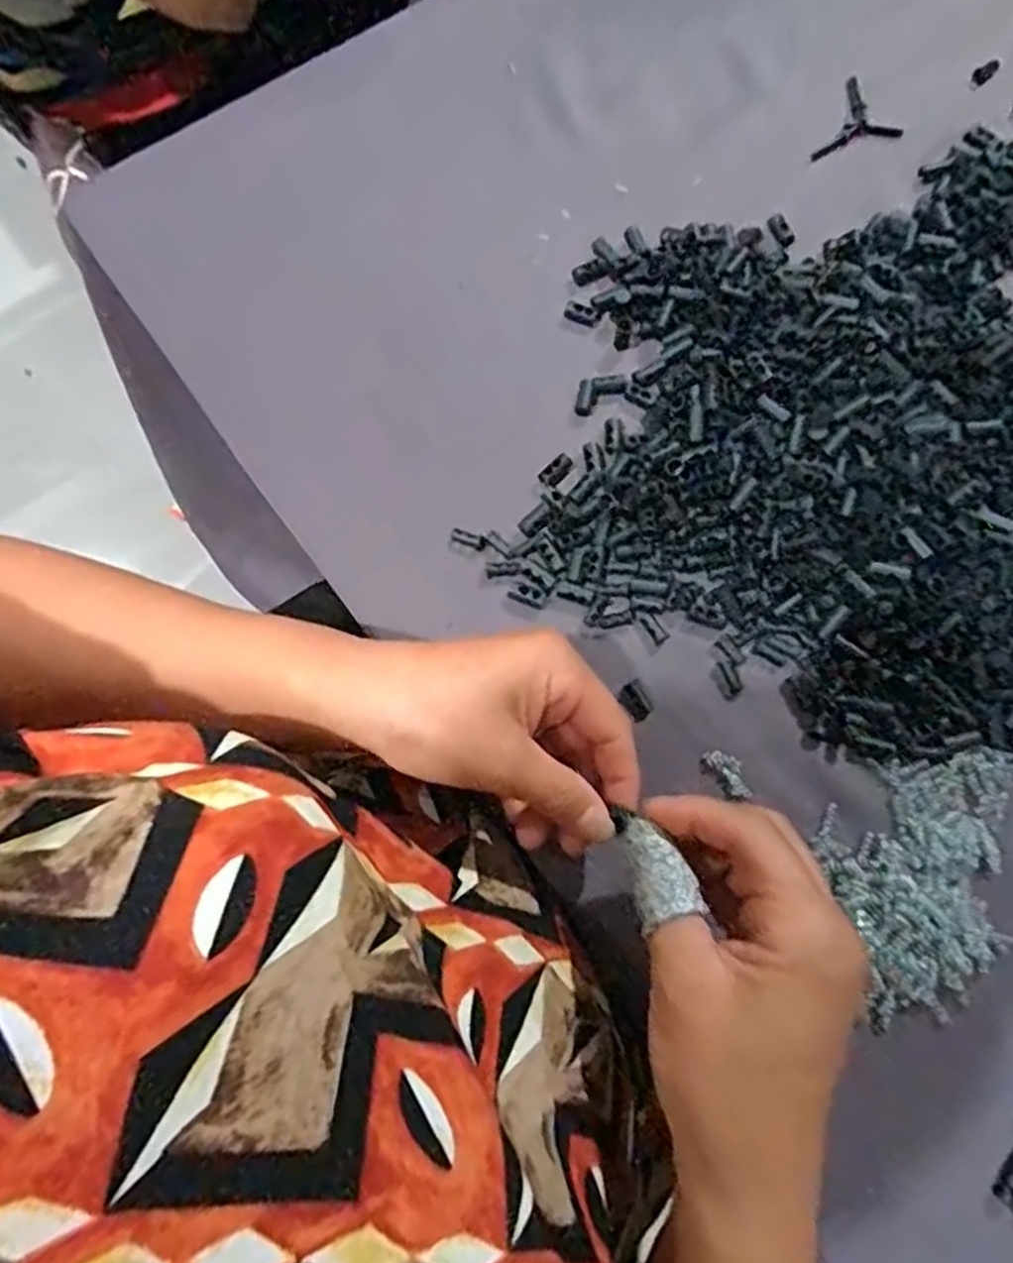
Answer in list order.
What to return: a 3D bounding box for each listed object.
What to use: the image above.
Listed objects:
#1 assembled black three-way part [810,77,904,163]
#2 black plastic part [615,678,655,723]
[{"bbox_3d":[0.216,-0.305,0.434,0.043,0.008,0.062,30,75,11],"label":"assembled black three-way part"},{"bbox_3d":[0.063,0.034,0.347,0.013,0.007,0.019,-27,75,-6],"label":"black plastic part"}]

